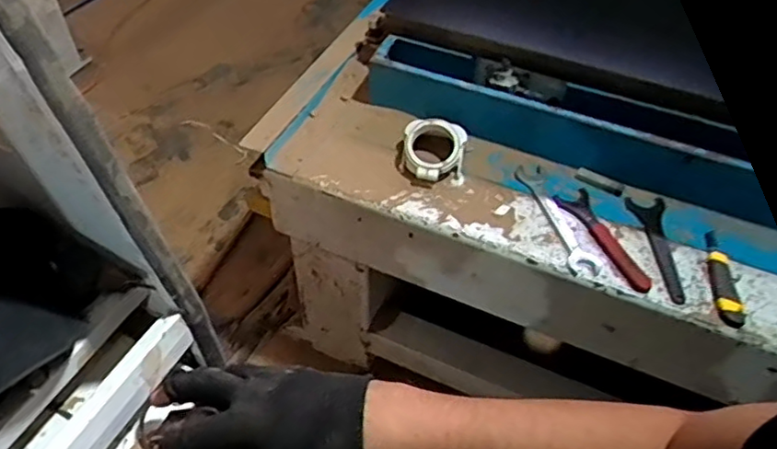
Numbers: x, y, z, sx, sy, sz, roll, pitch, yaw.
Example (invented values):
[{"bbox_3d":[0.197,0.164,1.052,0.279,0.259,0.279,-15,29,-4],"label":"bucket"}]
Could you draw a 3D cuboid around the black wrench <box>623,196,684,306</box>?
[{"bbox_3d":[0.495,0.040,1.139,0.060,0.021,0.224,-5,57,-13],"label":"black wrench"}]

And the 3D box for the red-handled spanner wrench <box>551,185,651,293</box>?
[{"bbox_3d":[0.395,0.026,1.156,0.048,0.016,0.238,-27,64,-10],"label":"red-handled spanner wrench"}]

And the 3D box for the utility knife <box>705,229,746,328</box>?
[{"bbox_3d":[0.568,0.092,1.085,0.041,0.018,0.192,3,48,1],"label":"utility knife"}]

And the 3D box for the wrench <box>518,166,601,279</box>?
[{"bbox_3d":[0.317,-0.013,1.192,0.053,0.012,0.270,-15,57,-15],"label":"wrench"}]

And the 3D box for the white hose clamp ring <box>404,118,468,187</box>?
[{"bbox_3d":[0.092,-0.143,1.243,0.123,0.075,0.119,1,48,-1],"label":"white hose clamp ring"}]

